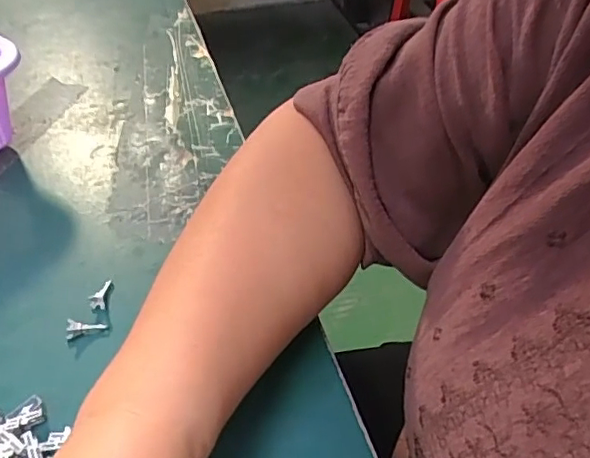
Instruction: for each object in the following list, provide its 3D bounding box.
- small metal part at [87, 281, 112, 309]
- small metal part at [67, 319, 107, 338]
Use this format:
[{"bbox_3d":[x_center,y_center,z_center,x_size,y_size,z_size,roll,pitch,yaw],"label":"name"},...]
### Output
[{"bbox_3d":[-0.112,0.036,0.323,0.010,0.006,0.021,-4,43,-3],"label":"small metal part"},{"bbox_3d":[-0.112,0.053,0.305,0.020,0.008,0.007,0,41,-20],"label":"small metal part"}]

